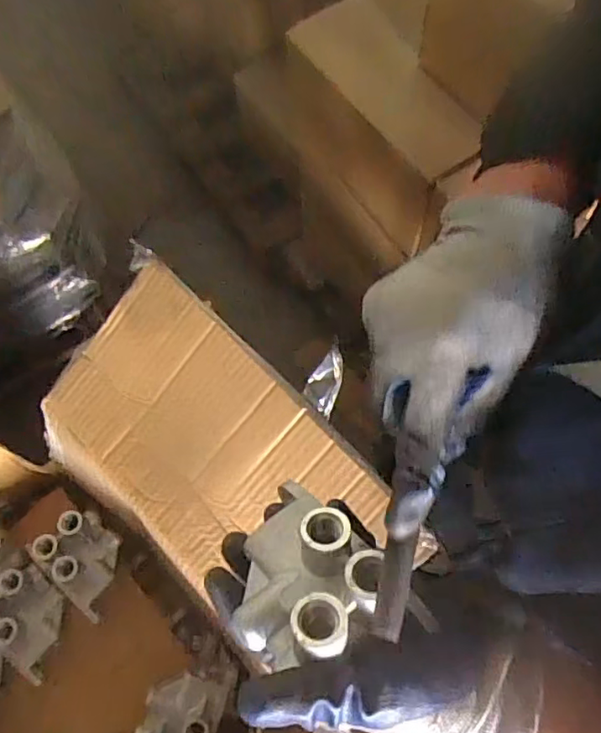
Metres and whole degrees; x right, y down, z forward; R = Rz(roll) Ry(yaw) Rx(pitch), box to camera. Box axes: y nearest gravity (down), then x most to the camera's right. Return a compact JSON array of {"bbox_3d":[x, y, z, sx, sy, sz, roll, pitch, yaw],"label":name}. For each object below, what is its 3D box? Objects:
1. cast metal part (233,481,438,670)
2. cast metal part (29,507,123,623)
[{"bbox_3d":[-0.002,0.112,0.315,0.073,0.050,0.102,-37,45,-14],"label":"cast metal part"},{"bbox_3d":[-0.239,0.217,0.645,0.103,0.045,0.076,41,75,16],"label":"cast metal part"}]

